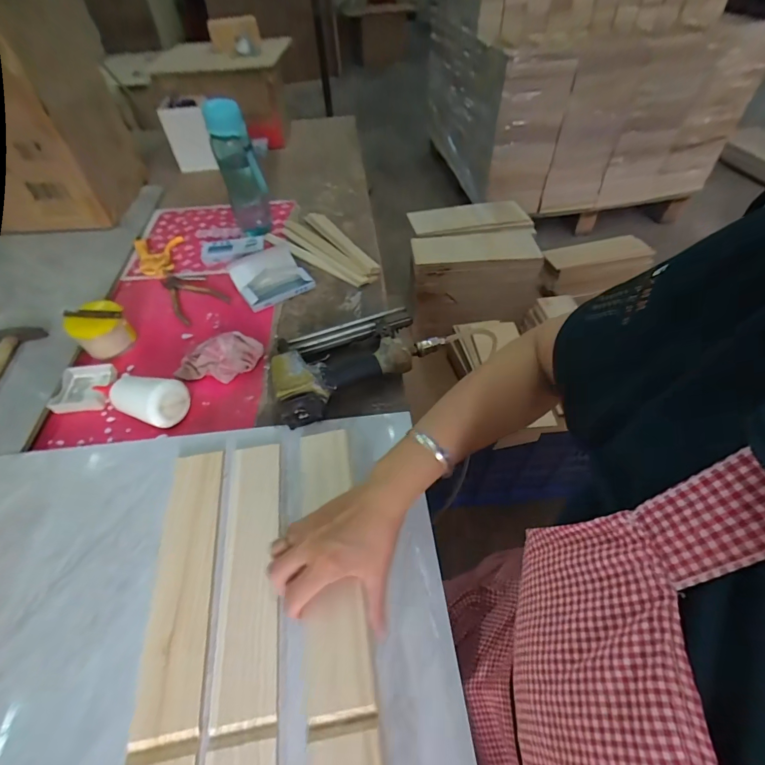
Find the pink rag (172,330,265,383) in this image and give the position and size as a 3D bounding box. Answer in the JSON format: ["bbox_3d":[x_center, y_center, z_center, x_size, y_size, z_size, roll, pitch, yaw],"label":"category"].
[{"bbox_3d":[-0.253,-0.044,0.599,0.118,0.040,0.079,7,51,8],"label":"pink rag"}]

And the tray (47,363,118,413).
[{"bbox_3d":[-0.448,0.008,0.589,0.077,0.020,0.082,-7,50,-3],"label":"tray"}]

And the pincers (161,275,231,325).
[{"bbox_3d":[-0.365,-0.165,0.723,0.153,0.011,0.093,35,60,27],"label":"pincers"}]

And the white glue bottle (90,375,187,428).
[{"bbox_3d":[-0.354,0.015,0.549,0.153,0.057,0.066,13,52,13],"label":"white glue bottle"}]

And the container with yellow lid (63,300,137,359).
[{"bbox_3d":[-0.451,-0.087,0.624,0.066,0.060,0.080,34,59,27],"label":"container with yellow lid"}]

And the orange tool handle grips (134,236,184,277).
[{"bbox_3d":[-0.465,-0.269,0.800,0.088,0.020,0.159,-16,51,-11],"label":"orange tool handle grips"}]

